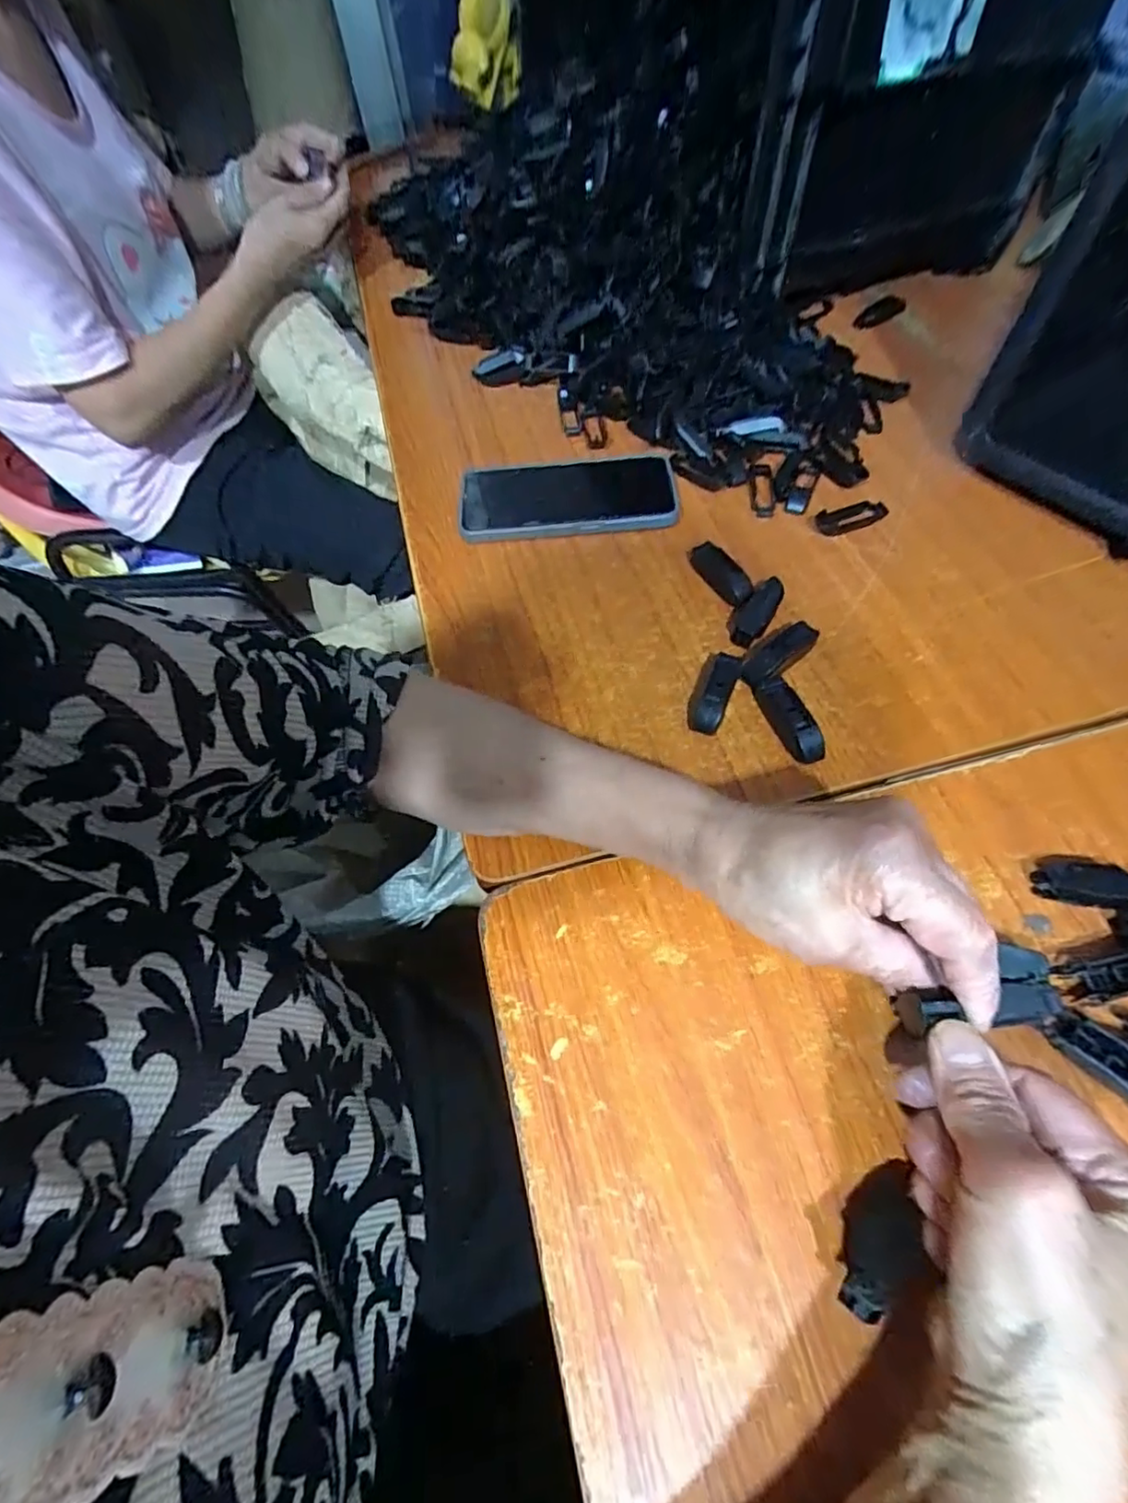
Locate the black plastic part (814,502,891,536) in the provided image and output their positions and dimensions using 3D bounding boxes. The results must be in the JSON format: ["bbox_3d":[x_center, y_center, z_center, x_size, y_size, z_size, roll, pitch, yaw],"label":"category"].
[{"bbox_3d":[0.210,-0.172,0.441,0.053,0.005,0.024,-20,60,-9],"label":"black plastic part"}]

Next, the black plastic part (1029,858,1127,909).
[{"bbox_3d":[0.260,0.063,0.295,0.051,0.015,0.023,7,60,7],"label":"black plastic part"}]

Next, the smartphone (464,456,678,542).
[{"bbox_3d":[0.003,-0.198,0.462,0.162,0.011,0.080,-4,59,0],"label":"smartphone"}]

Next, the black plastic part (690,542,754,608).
[{"bbox_3d":[0.109,-0.123,0.414,0.024,0.010,0.054,-28,62,-14],"label":"black plastic part"}]

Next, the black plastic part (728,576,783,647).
[{"bbox_3d":[0.126,-0.093,0.398,0.023,0.012,0.053,32,66,19],"label":"black plastic part"}]

